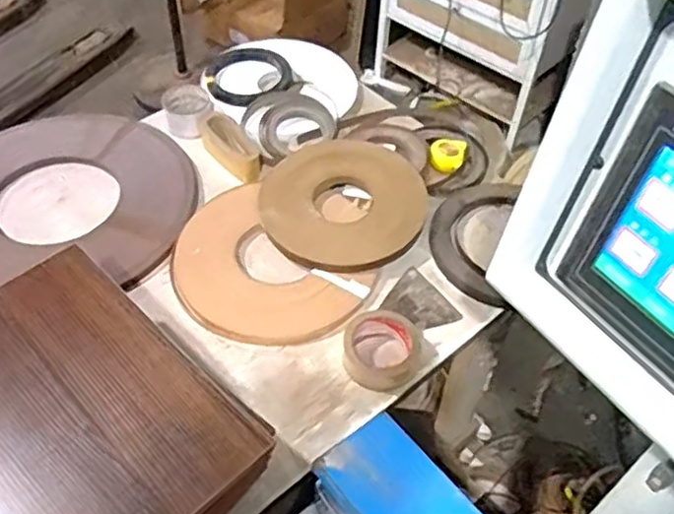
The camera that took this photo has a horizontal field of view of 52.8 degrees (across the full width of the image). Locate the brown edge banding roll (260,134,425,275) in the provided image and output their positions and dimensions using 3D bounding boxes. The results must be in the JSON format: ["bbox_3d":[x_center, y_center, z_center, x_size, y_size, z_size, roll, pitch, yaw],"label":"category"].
[{"bbox_3d":[0.015,-0.091,1.055,0.245,0.019,0.272,23,52,16],"label":"brown edge banding roll"}]

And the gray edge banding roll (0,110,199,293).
[{"bbox_3d":[-0.437,-0.105,1.076,0.420,0.017,0.401,1,50,-2],"label":"gray edge banding roll"}]

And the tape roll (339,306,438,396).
[{"bbox_3d":[0.058,0.121,0.893,0.120,0.041,0.108,-36,60,-28],"label":"tape roll"}]

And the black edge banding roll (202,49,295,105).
[{"bbox_3d":[-0.167,-0.342,1.266,0.156,0.021,0.163,-12,51,-12],"label":"black edge banding roll"}]

